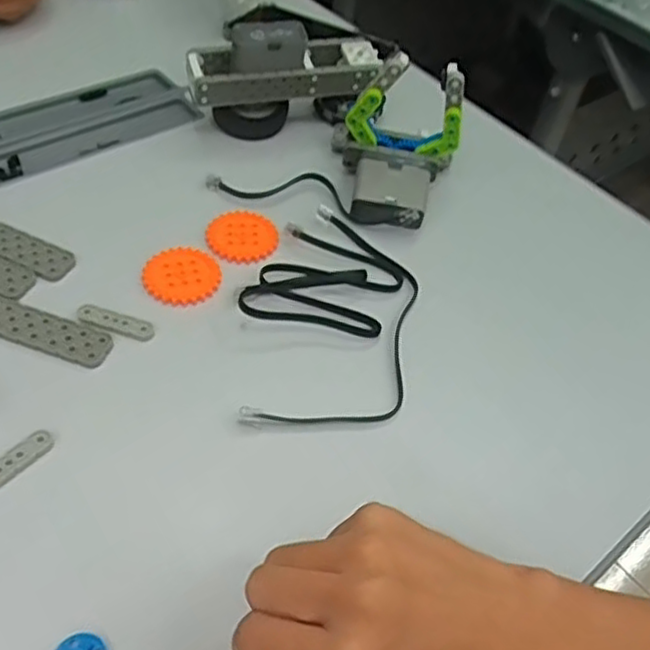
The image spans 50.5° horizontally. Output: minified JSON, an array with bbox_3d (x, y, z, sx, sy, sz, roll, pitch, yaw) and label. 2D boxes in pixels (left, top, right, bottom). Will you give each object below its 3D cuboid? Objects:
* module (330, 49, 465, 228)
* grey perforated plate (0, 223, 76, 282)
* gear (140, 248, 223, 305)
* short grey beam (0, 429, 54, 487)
[{"bbox_3d":[0.052,-0.143,0.512,0.096,0.095,0.103,10,47,3],"label":"module"},{"bbox_3d":[-0.210,-0.054,0.461,0.088,0.005,0.027,21,50,10],"label":"grey perforated plate"},{"bbox_3d":[-0.096,-0.034,0.461,0.052,0.004,0.048,4,49,-5],"label":"gear"},{"bbox_3d":[-0.165,0.073,0.361,0.011,0.006,0.049,34,53,20],"label":"short grey beam"}]

